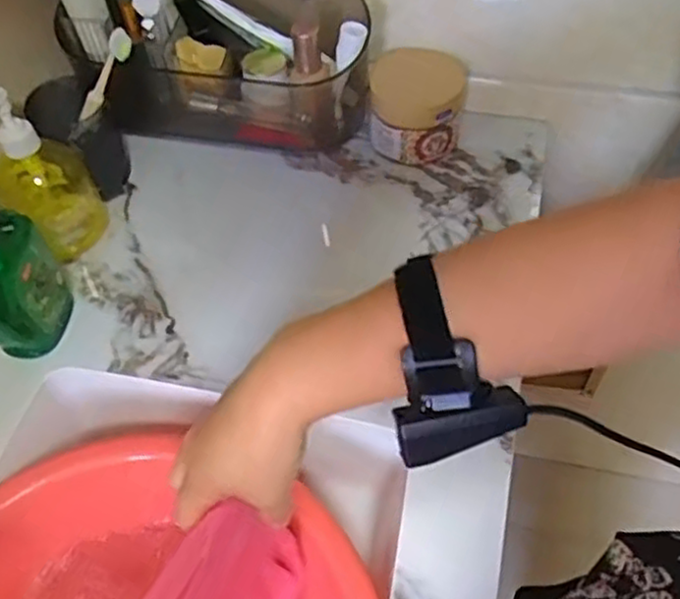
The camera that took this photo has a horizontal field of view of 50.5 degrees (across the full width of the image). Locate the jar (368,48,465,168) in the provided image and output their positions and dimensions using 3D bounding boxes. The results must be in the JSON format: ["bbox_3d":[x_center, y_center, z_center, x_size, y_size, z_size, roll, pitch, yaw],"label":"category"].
[{"bbox_3d":[0.079,-0.206,0.765,0.096,0.080,0.092,-1,54,2],"label":"jar"}]

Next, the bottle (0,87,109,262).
[{"bbox_3d":[-0.271,-0.118,0.662,0.058,0.168,0.079,23,58,18],"label":"bottle"}]

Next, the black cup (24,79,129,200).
[{"bbox_3d":[-0.259,-0.160,0.728,0.084,0.090,0.094,11,55,10],"label":"black cup"}]

